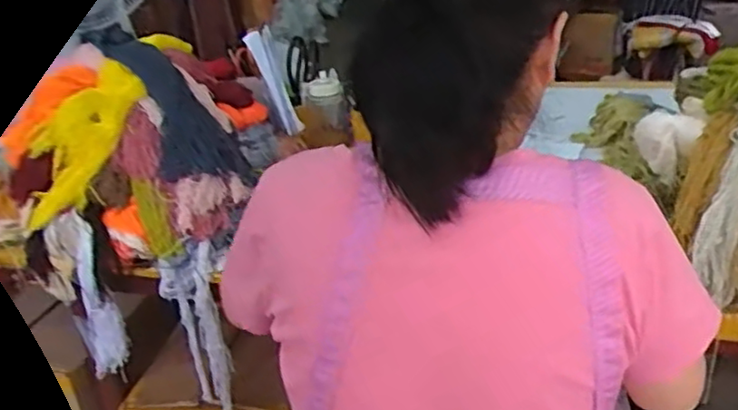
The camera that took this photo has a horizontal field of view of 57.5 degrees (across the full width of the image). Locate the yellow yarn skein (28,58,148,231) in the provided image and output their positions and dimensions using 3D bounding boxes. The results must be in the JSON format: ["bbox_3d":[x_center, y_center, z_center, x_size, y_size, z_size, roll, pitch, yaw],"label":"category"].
[{"bbox_3d":[-0.475,-0.119,1.119,0.110,0.076,0.311,9,67,23],"label":"yellow yarn skein"}]

